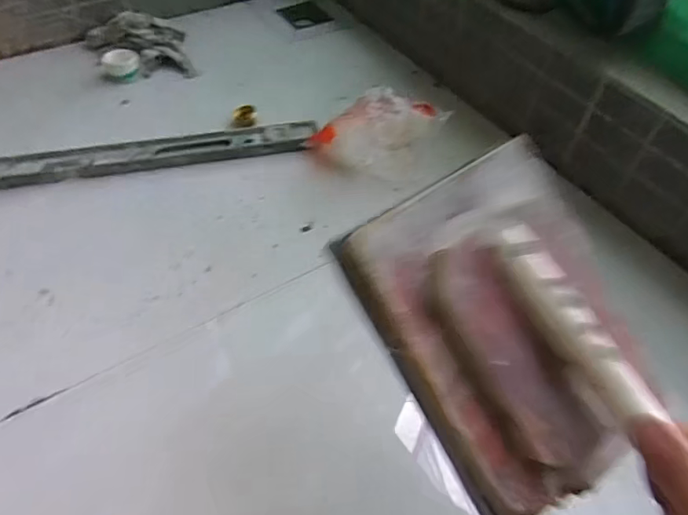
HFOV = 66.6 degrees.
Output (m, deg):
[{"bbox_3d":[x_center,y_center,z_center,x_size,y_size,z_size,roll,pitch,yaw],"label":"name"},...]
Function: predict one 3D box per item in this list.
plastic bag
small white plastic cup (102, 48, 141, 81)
[{"bbox_3d":[0.056,-0.200,0.831,0.216,0.116,0.080,-4,52,-6],"label":"plastic bag"},{"bbox_3d":[-0.417,-0.363,0.983,0.065,0.026,0.069,2,52,-2],"label":"small white plastic cup"}]

